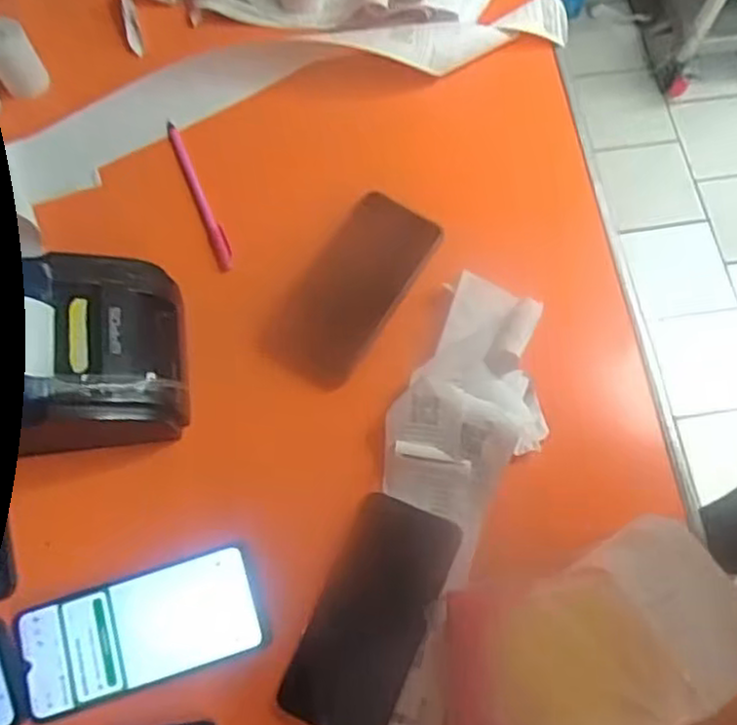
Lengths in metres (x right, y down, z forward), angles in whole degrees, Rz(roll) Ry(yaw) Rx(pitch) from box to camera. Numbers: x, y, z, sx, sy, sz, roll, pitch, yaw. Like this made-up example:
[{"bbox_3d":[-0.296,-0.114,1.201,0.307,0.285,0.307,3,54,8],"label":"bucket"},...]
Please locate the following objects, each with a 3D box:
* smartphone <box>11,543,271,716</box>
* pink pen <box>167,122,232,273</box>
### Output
[{"bbox_3d":[-0.155,0.181,0.502,0.161,0.004,0.073,-16,71,-6],"label":"smartphone"},{"bbox_3d":[-0.143,-0.144,0.622,0.015,0.009,0.147,-21,71,-8],"label":"pink pen"}]

